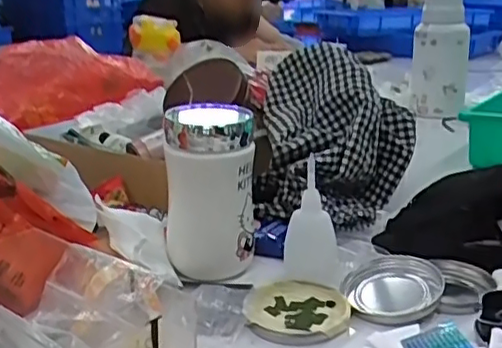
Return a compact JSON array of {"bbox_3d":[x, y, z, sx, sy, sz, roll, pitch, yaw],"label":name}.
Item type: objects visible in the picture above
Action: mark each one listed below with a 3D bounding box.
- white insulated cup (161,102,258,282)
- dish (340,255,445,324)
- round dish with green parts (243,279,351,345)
[{"bbox_3d":[-0.035,0.014,0.553,0.073,0.137,0.068,-2,18,-4],"label":"white insulated cup"},{"bbox_3d":[0.113,0.090,0.509,0.077,0.019,0.076,0,18,0],"label":"dish"},{"bbox_3d":[0.036,0.105,0.491,0.078,0.012,0.080,0,18,0],"label":"round dish with green parts"}]

